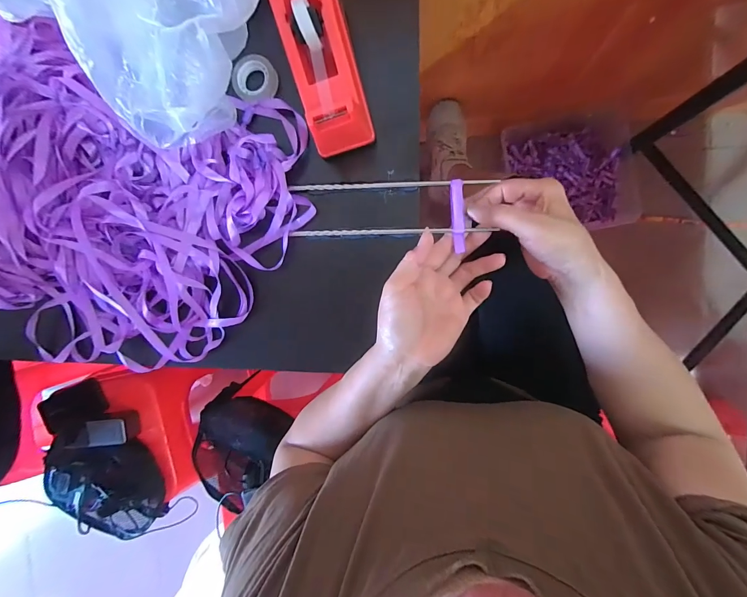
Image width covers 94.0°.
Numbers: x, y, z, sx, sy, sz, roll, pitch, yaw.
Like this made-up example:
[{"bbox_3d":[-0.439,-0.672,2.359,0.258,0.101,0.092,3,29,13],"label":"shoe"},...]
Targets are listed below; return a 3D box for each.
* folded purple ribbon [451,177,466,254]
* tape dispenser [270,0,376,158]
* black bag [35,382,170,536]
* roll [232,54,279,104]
[{"bbox_3d":[0.085,-0.084,0.349,0.012,0.005,0.070,-4,93,6],"label":"folded purple ribbon"},{"bbox_3d":[-0.048,-0.222,0.328,0.061,0.063,0.156,-14,91,10],"label":"tape dispenser"},{"bbox_3d":[-0.597,0.356,0.751,0.247,0.084,0.352,-22,90,10],"label":"black bag"},{"bbox_3d":[-0.126,-0.233,0.372,0.043,0.015,0.046,1,94,9],"label":"roll"}]

